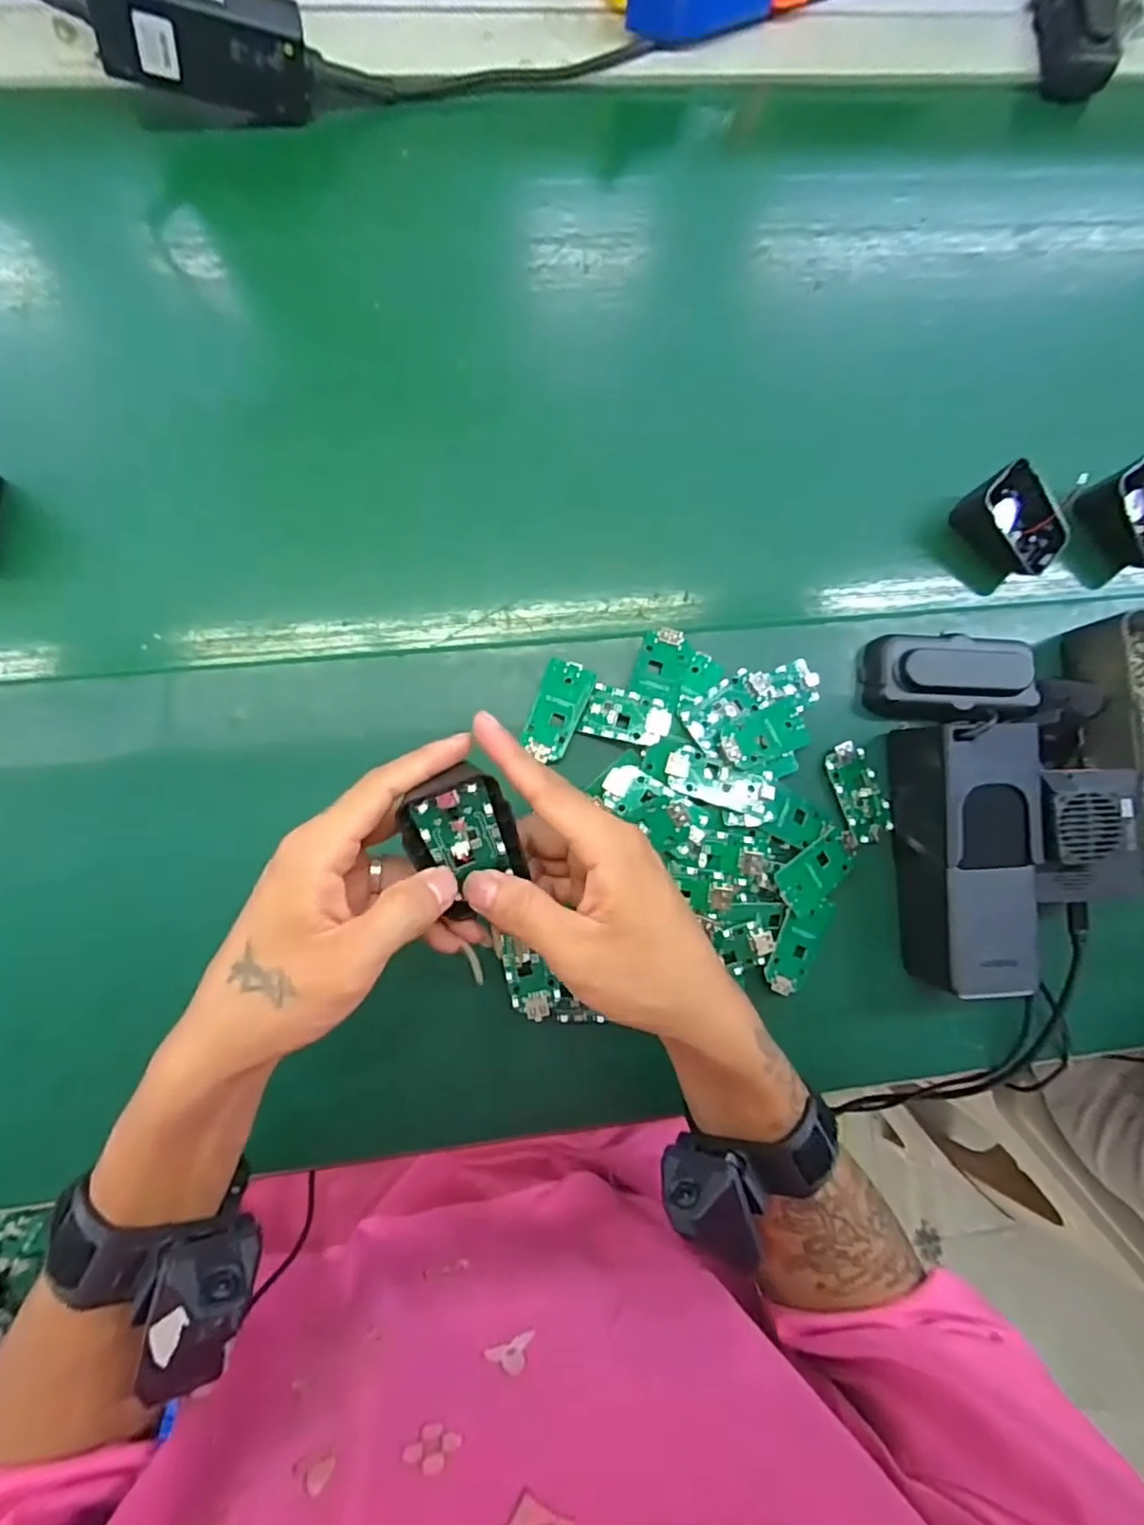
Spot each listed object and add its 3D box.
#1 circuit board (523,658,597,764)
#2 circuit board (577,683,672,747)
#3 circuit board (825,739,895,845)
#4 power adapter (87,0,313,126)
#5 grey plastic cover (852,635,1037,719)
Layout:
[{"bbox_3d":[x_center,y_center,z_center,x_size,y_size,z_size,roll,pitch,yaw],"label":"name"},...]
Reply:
[{"bbox_3d":[-0.009,-0.032,0.393,0.029,0.007,0.061,20,82,-2],"label":"circuit board"},{"bbox_3d":[0.034,-0.028,0.392,0.052,0.004,0.031,13,90,8],"label":"circuit board"},{"bbox_3d":[0.183,0.019,0.408,0.031,0.007,0.063,-17,85,-6],"label":"circuit board"},{"bbox_3d":[-0.225,-0.443,0.393,0.116,0.050,0.034,-5,84,-23],"label":"power adapter"},{"bbox_3d":[0.241,-0.054,0.407,0.104,0.023,0.055,-1,84,-5],"label":"grey plastic cover"}]

